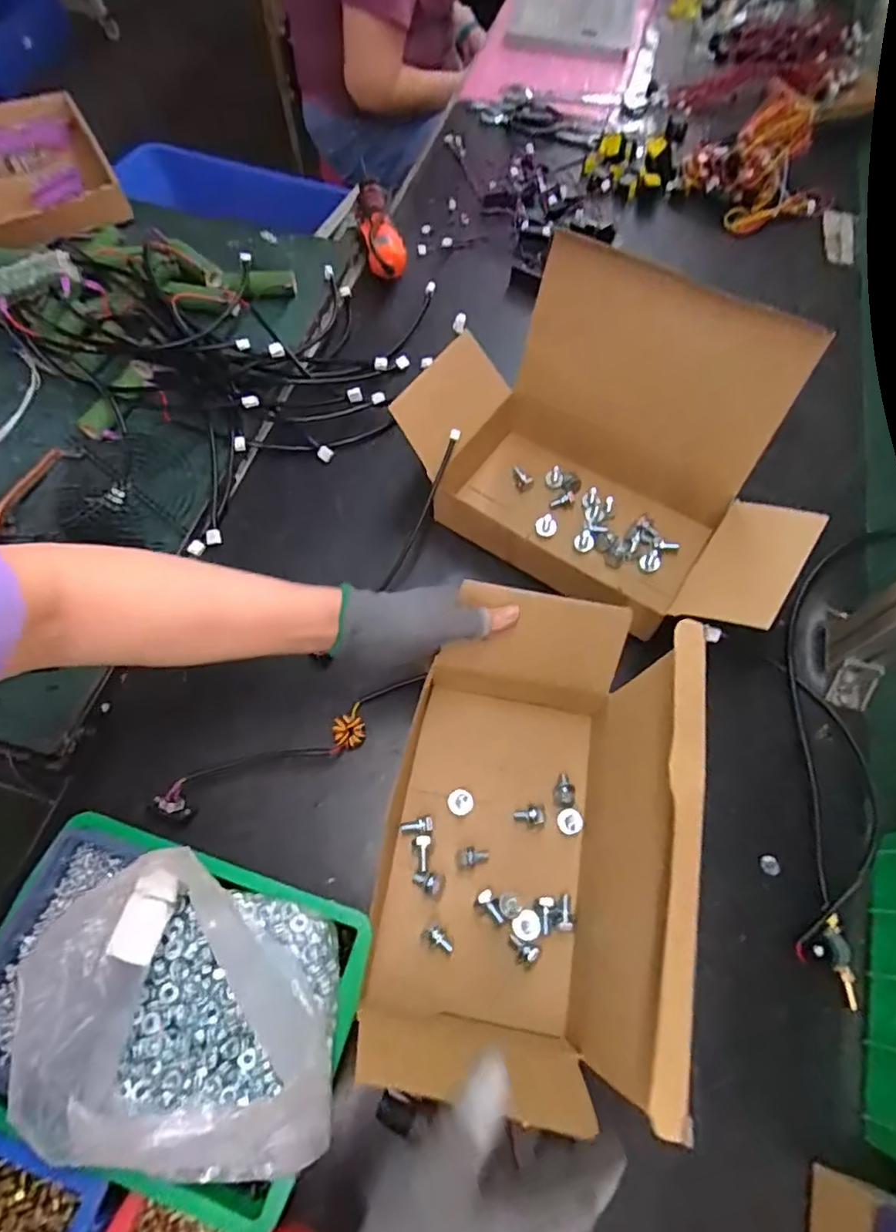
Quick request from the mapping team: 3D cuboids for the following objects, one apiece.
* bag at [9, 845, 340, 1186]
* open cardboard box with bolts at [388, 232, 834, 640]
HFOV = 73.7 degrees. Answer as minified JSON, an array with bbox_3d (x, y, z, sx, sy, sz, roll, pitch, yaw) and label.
[{"bbox_3d":[-0.153,0.237,0.354,0.157,0.096,0.175,-13,64,-8],"label":"bag"},{"bbox_3d":[0.151,-0.151,0.563,0.384,0.216,0.219,37,68,16],"label":"open cardboard box with bolts"}]

